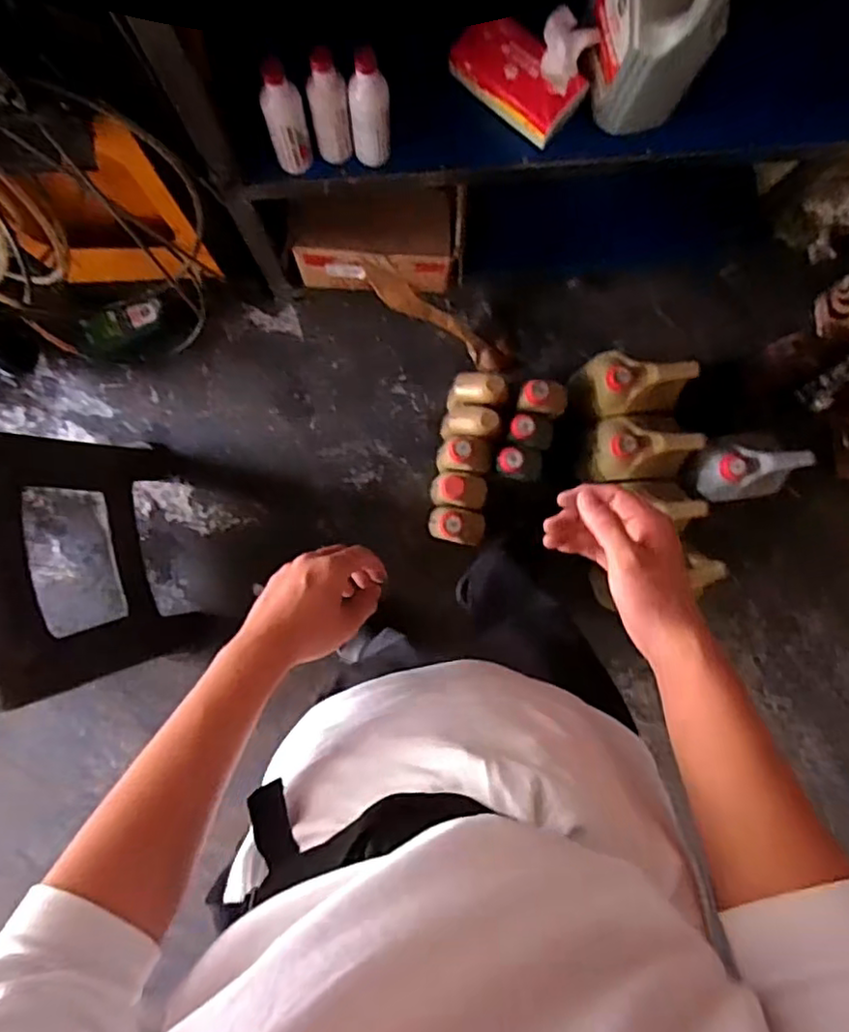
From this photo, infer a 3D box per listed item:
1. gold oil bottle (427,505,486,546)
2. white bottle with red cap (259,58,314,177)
[{"bbox_3d":[0.064,0.018,1.268,0.100,0.200,0.064,10,89,-3],"label":"gold oil bottle"},{"bbox_3d":[-0.182,-0.520,0.840,0.046,0.175,0.043,0,90,-2],"label":"white bottle with red cap"}]

